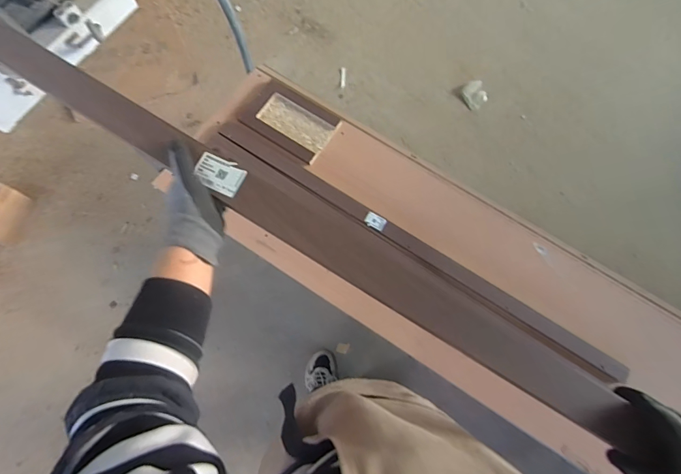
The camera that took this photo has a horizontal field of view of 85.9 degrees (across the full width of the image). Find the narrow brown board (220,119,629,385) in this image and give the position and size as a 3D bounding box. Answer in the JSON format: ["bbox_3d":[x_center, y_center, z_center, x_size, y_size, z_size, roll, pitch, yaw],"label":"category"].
[{"bbox_3d":[0.218,0.013,1.142,1.426,0.038,0.074,34,75,6],"label":"narrow brown board"}]

